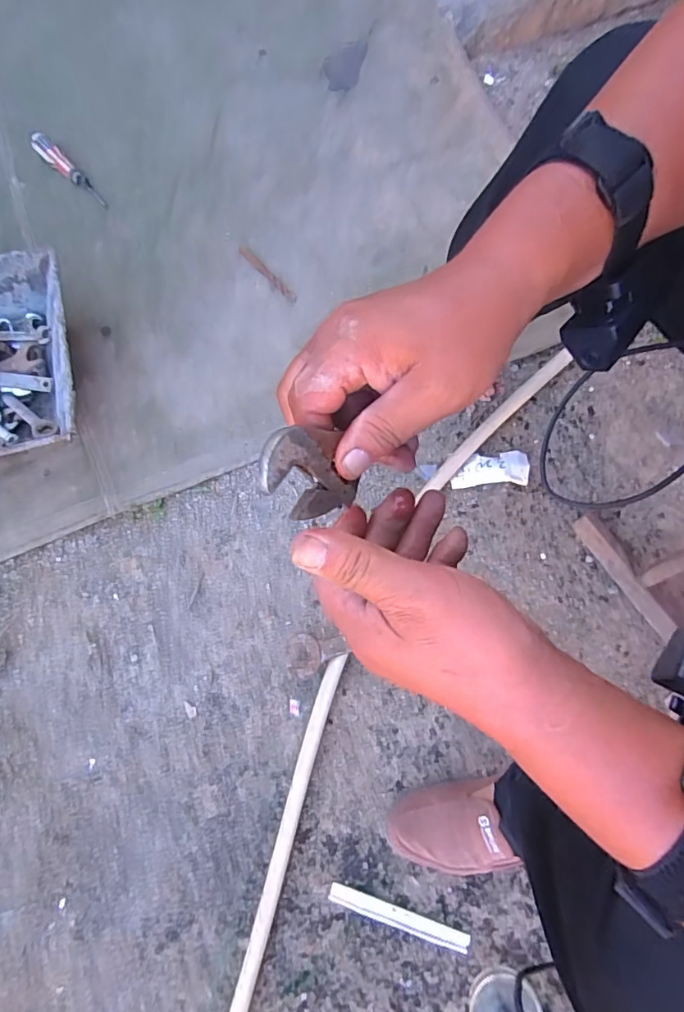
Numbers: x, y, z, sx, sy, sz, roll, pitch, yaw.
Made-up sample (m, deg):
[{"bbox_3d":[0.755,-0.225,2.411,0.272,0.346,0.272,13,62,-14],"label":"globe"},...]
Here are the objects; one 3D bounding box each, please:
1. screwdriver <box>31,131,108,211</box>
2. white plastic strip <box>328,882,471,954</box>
[{"bbox_3d":[-0.472,-0.584,0.871,0.182,0.030,0.032,42,74,-3],"label":"screwdriver"},{"bbox_3d":[0.072,0.520,0.636,0.181,0.005,0.021,16,76,7],"label":"white plastic strip"}]

